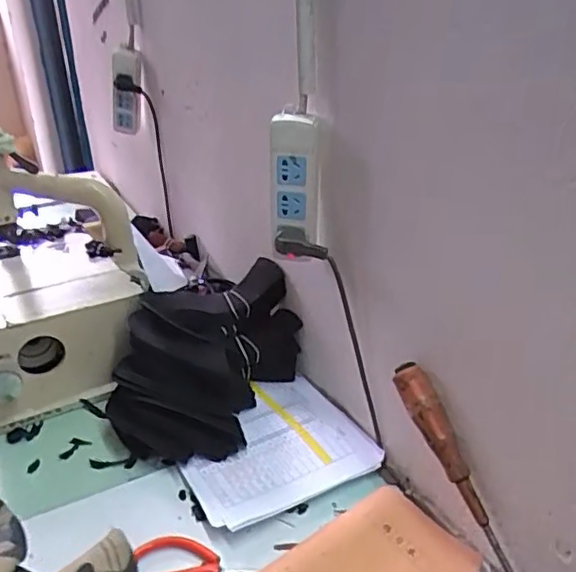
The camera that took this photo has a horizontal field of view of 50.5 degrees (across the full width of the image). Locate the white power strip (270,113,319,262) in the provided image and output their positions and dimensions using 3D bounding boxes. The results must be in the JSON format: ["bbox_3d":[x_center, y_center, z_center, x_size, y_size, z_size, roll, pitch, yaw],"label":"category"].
[{"bbox_3d":[0.007,-0.108,0.691,0.057,0.161,0.034,5,27,8],"label":"white power strip"}]

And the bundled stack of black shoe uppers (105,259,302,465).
[{"bbox_3d":[-0.109,0.093,0.823,0.189,0.132,0.266,11,31,21],"label":"bundled stack of black shoe uppers"}]

